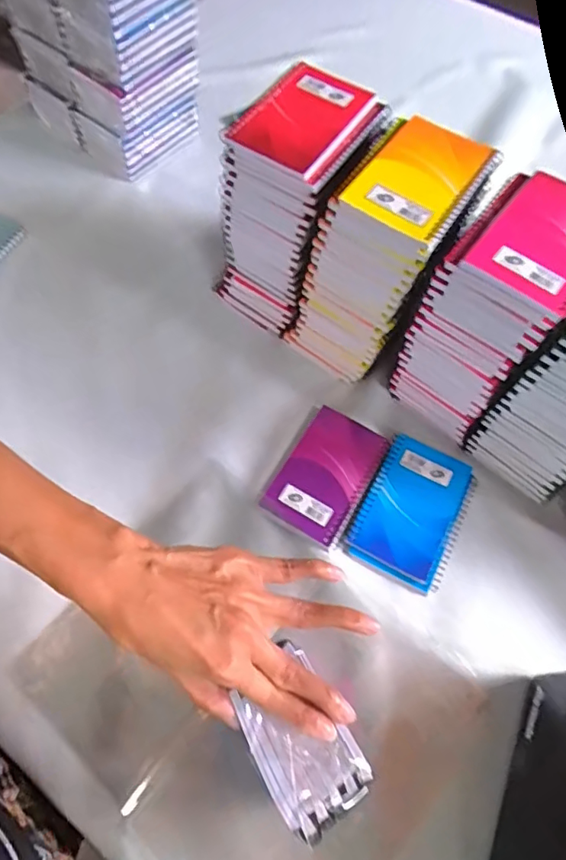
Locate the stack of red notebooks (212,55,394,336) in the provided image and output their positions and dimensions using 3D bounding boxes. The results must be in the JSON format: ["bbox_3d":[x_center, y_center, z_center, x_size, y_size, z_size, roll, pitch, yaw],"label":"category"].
[{"bbox_3d":[0.017,-0.223,0.563,0.107,0.218,0.139,34,65,13],"label":"stack of red notebooks"}]

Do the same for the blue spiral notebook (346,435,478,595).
[{"bbox_3d":[0.127,0.078,0.525,0.090,0.014,0.135,26,63,9],"label":"blue spiral notebook"}]

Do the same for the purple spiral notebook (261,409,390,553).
[{"bbox_3d":[0.044,0.042,0.538,0.084,0.009,0.131,28,64,11],"label":"purple spiral notebook"}]

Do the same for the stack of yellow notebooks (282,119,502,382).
[{"bbox_3d":[0.095,-0.160,0.531,0.110,0.220,0.131,33,66,13],"label":"stack of yellow notebooks"}]

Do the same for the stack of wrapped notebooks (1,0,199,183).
[{"bbox_3d":[-0.221,-0.504,0.633,0.198,0.304,0.161,34,65,13],"label":"stack of wrapped notebooks"}]

